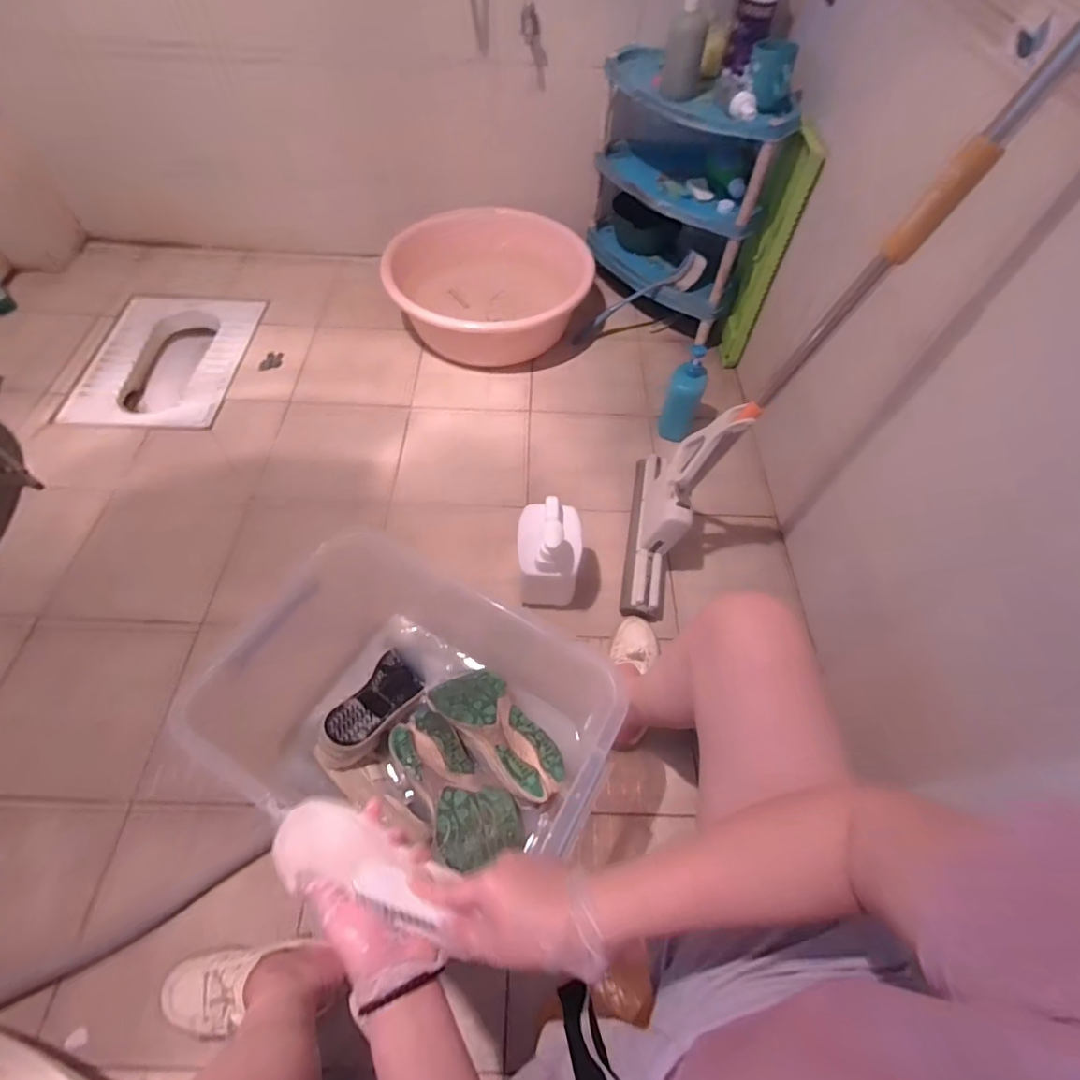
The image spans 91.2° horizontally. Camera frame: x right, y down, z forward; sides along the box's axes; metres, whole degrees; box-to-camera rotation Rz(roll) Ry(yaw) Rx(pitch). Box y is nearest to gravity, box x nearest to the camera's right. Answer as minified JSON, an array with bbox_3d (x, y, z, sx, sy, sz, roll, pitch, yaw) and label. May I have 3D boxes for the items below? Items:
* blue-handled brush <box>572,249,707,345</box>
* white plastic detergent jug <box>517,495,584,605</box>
[{"bbox_3d":[0.262,-0.653,1.439,0.384,0.058,0.062,-21,51,29],"label":"blue-handled brush"},{"bbox_3d":[0.016,0.027,0.989,0.114,0.226,0.133,6,59,2],"label":"white plastic detergent jug"}]

